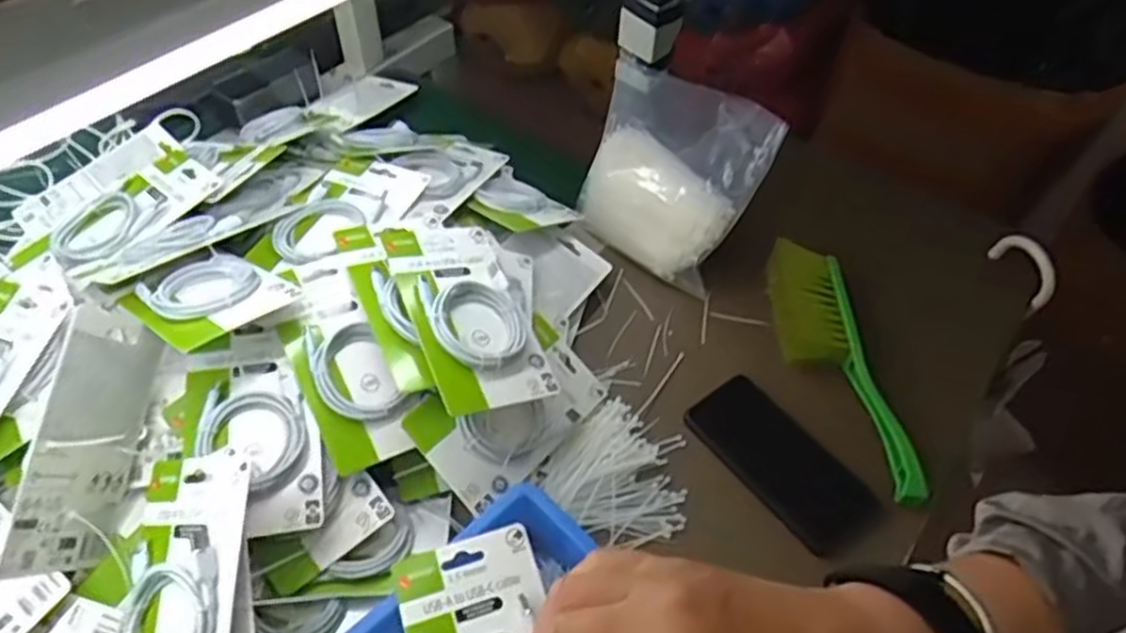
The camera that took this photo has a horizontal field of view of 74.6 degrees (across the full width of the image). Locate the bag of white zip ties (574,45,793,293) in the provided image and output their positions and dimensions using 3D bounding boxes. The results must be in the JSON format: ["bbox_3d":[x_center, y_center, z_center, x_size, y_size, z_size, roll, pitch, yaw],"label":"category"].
[{"bbox_3d":[0.106,-0.140,0.753,0.177,0.195,0.049,28,23,17],"label":"bag of white zip ties"}]

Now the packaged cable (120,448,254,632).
[{"bbox_3d":[-0.251,0.178,0.490,0.094,0.028,0.172,-12,67,18],"label":"packaged cable"}]

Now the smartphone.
[{"bbox_3d":[0.193,0.128,0.658,0.081,0.014,0.167,-32,58,-24],"label":"smartphone"}]

